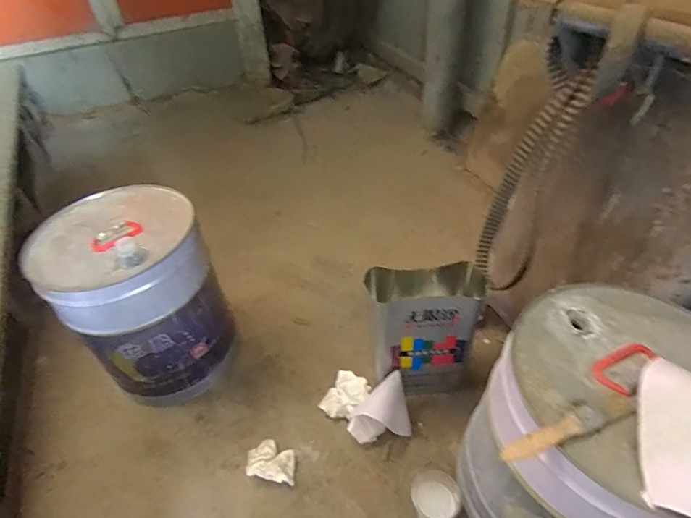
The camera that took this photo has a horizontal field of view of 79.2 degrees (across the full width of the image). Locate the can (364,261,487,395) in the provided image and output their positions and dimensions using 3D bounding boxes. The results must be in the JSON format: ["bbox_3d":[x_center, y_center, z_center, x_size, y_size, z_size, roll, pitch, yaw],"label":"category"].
[{"bbox_3d":[0.139,0.137,0.764,0.171,0.253,0.119,-9,44,-3],"label":"can"}]

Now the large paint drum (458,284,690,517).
[{"bbox_3d":[0.313,0.233,0.540,0.254,0.309,0.262,14,47,20],"label":"large paint drum"}]

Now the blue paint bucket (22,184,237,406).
[{"bbox_3d":[-0.367,0.081,0.804,0.239,0.354,0.249,-3,44,3],"label":"blue paint bucket"}]

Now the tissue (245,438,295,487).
[{"bbox_3d":[-0.129,0.354,0.734,0.087,0.027,0.066,6,45,11],"label":"tissue"}]

